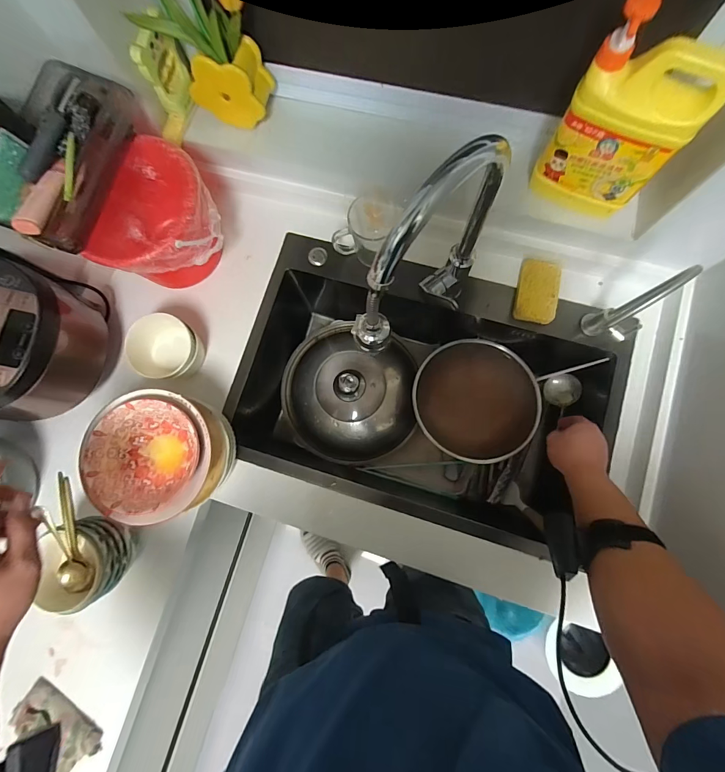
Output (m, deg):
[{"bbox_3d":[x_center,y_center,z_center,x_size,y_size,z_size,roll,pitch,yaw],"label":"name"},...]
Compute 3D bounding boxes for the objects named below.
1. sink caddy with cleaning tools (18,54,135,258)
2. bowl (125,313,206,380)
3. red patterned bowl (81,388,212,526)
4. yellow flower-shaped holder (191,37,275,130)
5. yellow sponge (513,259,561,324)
[{"bbox_3d":[-0.429,-0.338,0.534,0.099,0.092,0.267,16,82,6],"label":"sink caddy with cleaning tools"},{"bbox_3d":[-0.346,-0.069,0.663,0.111,0.089,0.109,0,81,3],"label":"bowl"},{"bbox_3d":[-0.321,0.102,0.565,0.171,0.074,0.178,0,81,3],"label":"red patterned bowl"},{"bbox_3d":[-0.221,-0.507,0.607,0.118,0.099,0.071,3,81,4],"label":"yellow flower-shaped holder"},{"bbox_3d":[0.319,-0.171,0.659,0.068,0.026,0.111,8,81,4],"label":"yellow sponge"}]

